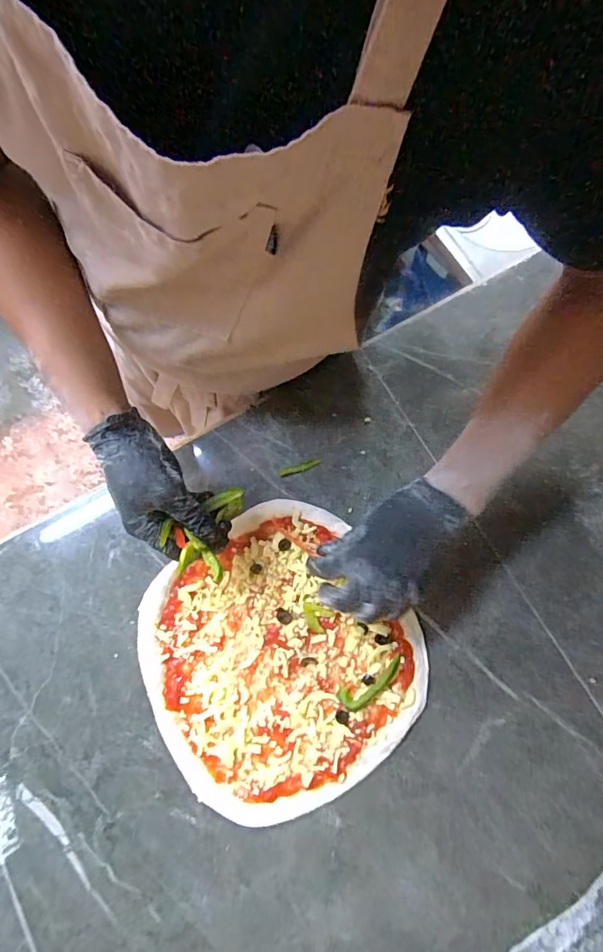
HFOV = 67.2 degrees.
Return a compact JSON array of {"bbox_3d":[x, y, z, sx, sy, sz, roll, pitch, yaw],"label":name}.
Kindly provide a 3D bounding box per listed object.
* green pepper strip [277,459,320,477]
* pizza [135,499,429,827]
[{"bbox_3d":[-0.003,-0.009,0.532,0.051,0.004,0.011,-17,77,-2],"label":"green pepper strip"},{"bbox_3d":[-0.028,0.191,0.479,0.268,0.016,0.280,0,77,2],"label":"pizza"}]

